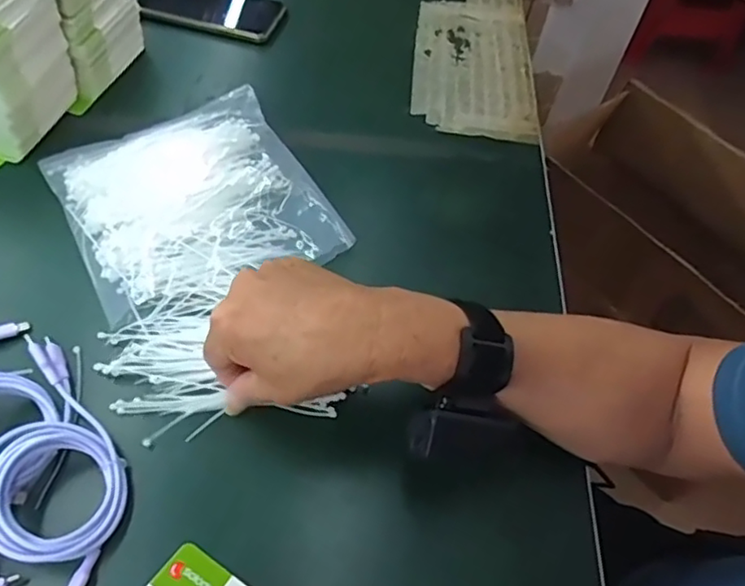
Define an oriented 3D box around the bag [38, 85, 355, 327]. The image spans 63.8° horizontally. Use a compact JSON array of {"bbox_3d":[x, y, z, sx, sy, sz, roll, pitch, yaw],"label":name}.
[{"bbox_3d":[-0.153,-0.083,0.517,0.194,0.020,0.210,-25,62,-21],"label":"bag"}]

